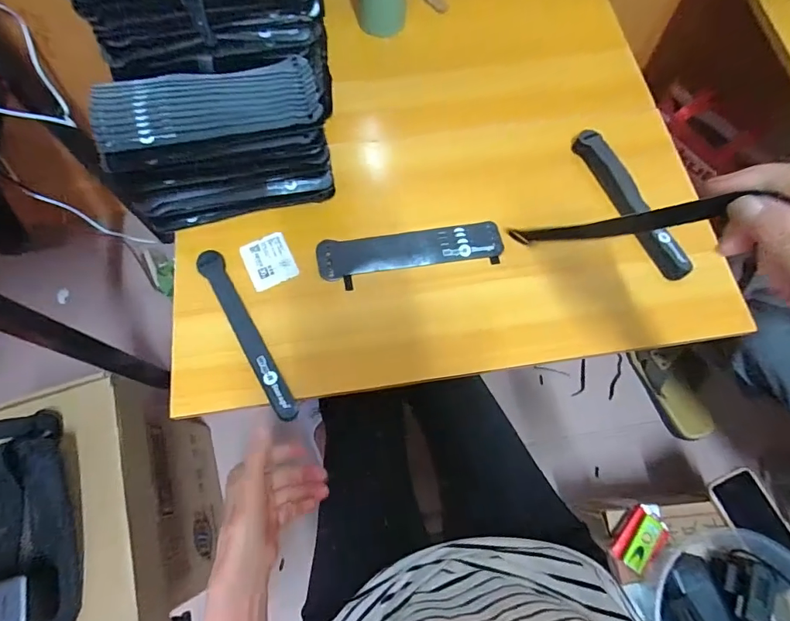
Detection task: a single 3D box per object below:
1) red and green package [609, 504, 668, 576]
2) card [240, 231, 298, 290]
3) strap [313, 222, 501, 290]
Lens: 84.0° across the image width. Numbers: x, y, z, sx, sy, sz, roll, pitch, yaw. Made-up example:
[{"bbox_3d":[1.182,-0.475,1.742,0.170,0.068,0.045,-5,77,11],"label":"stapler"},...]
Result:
[{"bbox_3d":[0.373,0.339,0.656,0.053,0.022,0.099,41,75,12],"label":"red and green package"},{"bbox_3d":[-0.136,-0.054,0.476,0.049,0.004,0.058,-25,73,-9],"label":"card"},{"bbox_3d":[0.017,-0.064,0.480,0.199,0.008,0.053,-7,71,-3],"label":"strap"}]

